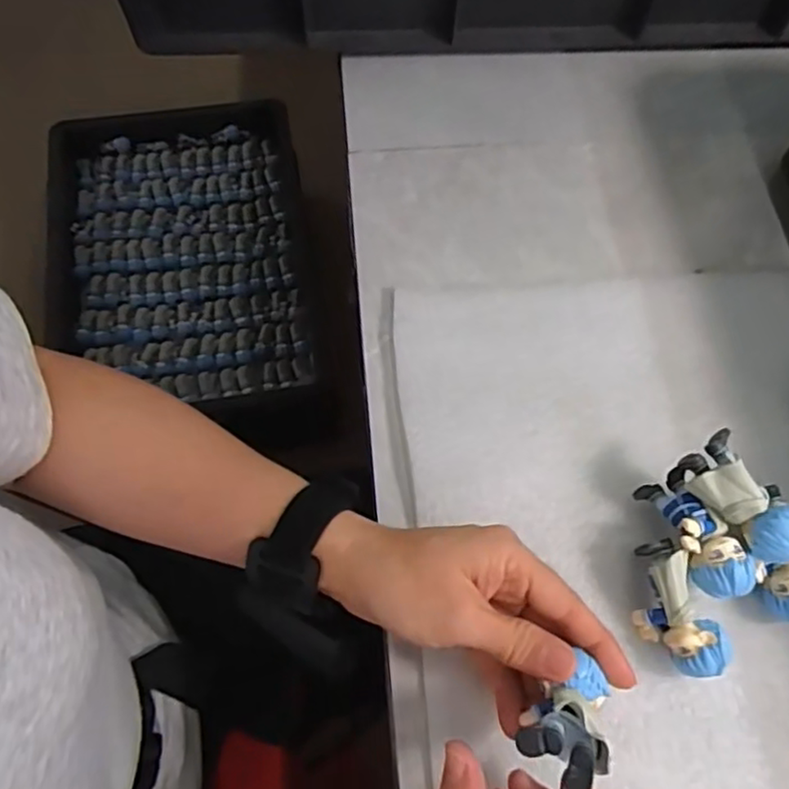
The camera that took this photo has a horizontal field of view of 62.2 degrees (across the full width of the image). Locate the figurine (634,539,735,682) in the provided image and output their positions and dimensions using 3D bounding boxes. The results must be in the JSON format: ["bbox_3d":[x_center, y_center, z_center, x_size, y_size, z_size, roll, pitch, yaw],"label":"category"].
[{"bbox_3d":[0.132,0.103,0.312,0.029,0.032,0.062,-21,69,-10],"label":"figurine"}]

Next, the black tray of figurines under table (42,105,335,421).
[{"bbox_3d":[-0.358,-0.226,1.072,0.438,0.069,0.590,-11,68,-4],"label":"black tray of figurines under table"}]

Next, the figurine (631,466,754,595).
[{"bbox_3d":[0.147,0.066,0.317,0.027,0.024,0.062,-18,50,-7],"label":"figurine"}]

